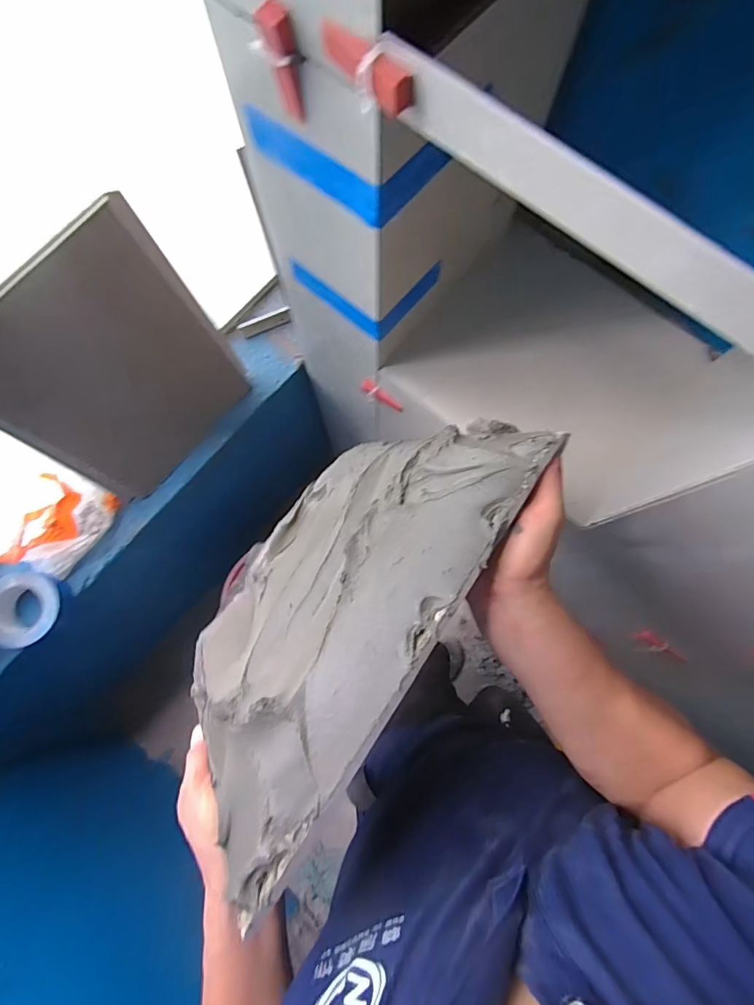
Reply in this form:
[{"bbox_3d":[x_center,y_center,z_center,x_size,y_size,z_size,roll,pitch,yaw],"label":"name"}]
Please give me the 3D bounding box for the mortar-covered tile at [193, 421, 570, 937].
[{"bbox_3d":[-0.053,0.064,0.406,0.055,0.284,0.353,43,77,-32],"label":"mortar-covered tile"}]

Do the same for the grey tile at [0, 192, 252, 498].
[{"bbox_3d":[-0.375,-0.192,0.700,0.027,0.362,0.310,36,80,28],"label":"grey tile"}]

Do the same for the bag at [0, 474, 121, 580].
[{"bbox_3d":[-0.534,0.040,0.781,0.093,0.099,0.168,24,77,5],"label":"bag"}]

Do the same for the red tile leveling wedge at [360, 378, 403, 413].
[{"bbox_3d":[0.009,-0.167,0.741,0.080,0.029,0.012,33,76,-23],"label":"red tile leveling wedge"}]

